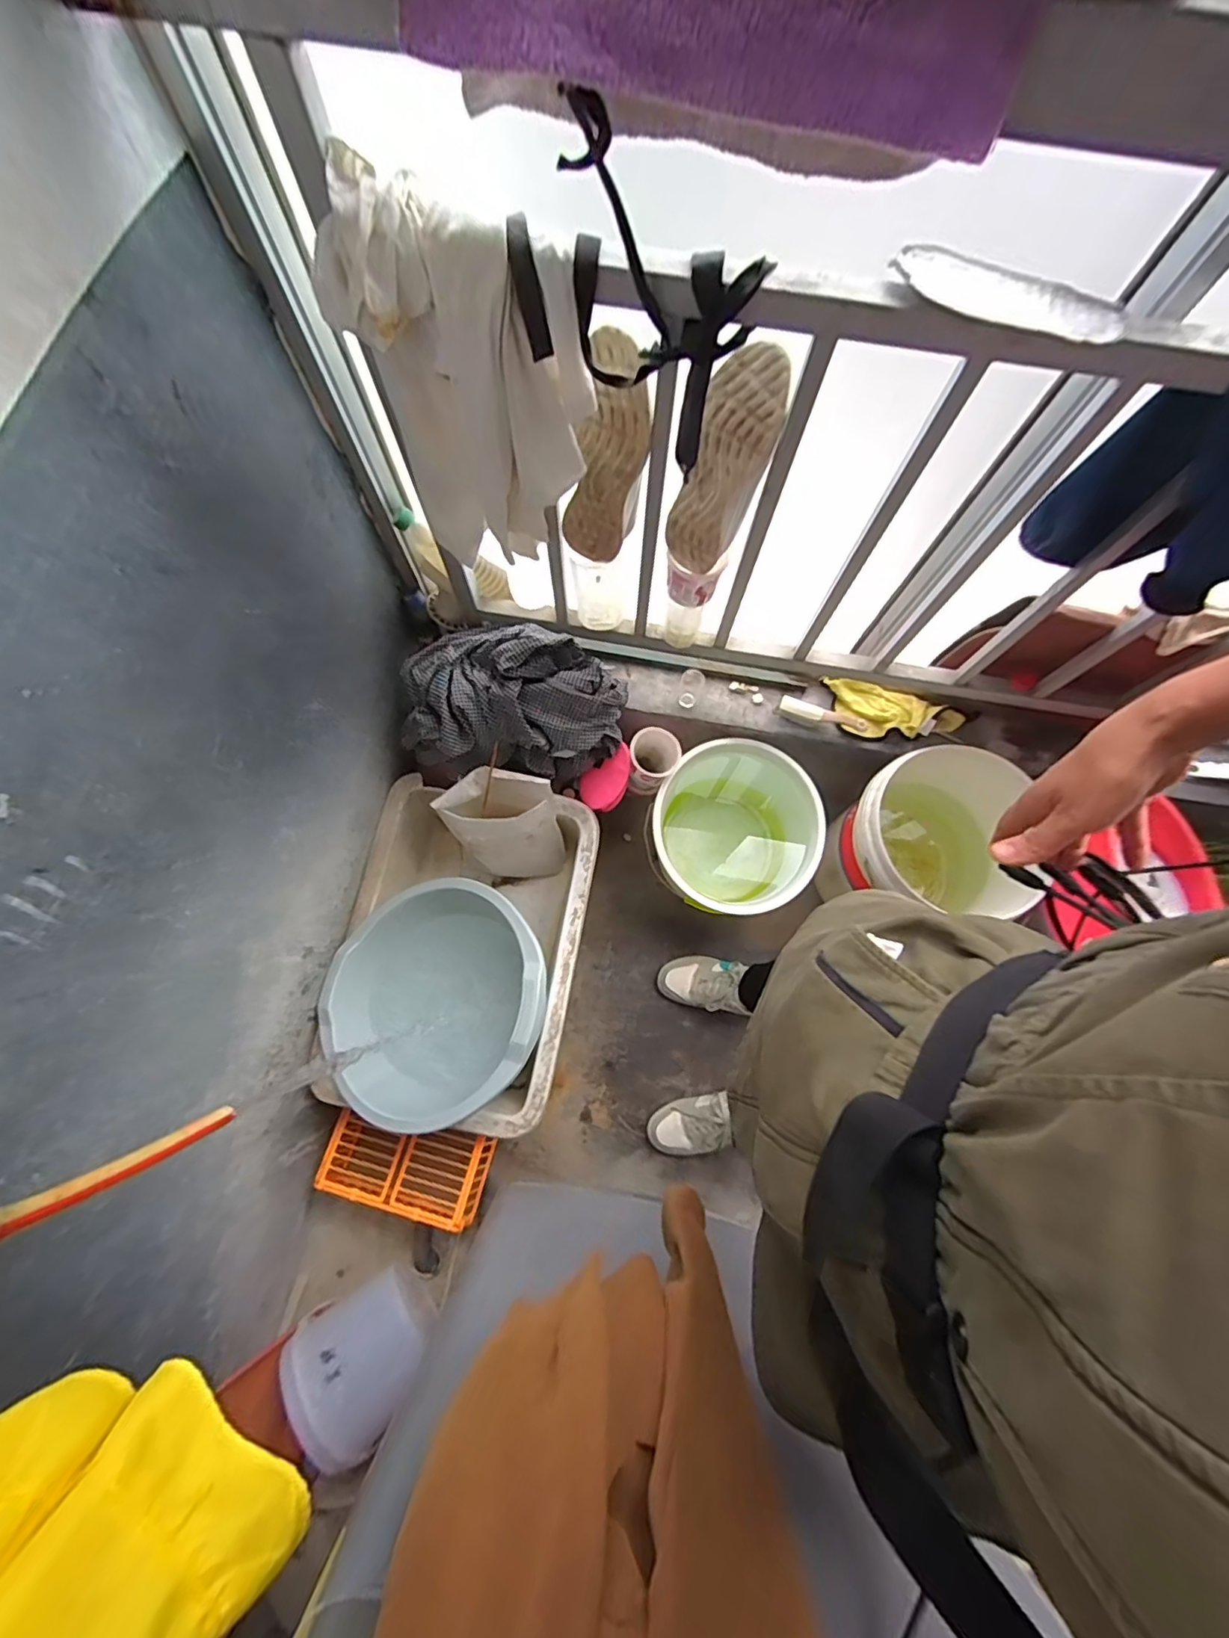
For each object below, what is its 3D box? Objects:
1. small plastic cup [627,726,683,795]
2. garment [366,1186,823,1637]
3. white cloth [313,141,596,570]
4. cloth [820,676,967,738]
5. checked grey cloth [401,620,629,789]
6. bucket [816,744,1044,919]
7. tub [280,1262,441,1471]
[{"bbox_3d":[0.072,-0.101,1.078,0.084,0.132,0.082,0,74,-1],"label":"small plastic cup"},{"bbox_3d":[-0.002,0.418,0.391,0.195,0.417,0.111,30,108,9],"label":"garment"},{"bbox_3d":[-0.135,-0.408,0.607,0.212,0.339,0.076,7,74,0],"label":"white cloth"},{"bbox_3d":[0.503,-0.192,1.060,0.247,0.024,0.097,11,74,2],"label":"cloth"},{"bbox_3d":[-0.175,-0.196,1.008,0.379,0.237,0.203,2,74,-1],"label":"checked grey cloth"},{"bbox_3d":[0.544,0.043,1.105,0.262,0.324,0.250,0,74,-1],"label":"bucket"},{"bbox_3d":[-0.392,0.825,0.928,0.185,0.165,0.188,40,77,9],"label":"tub"}]

